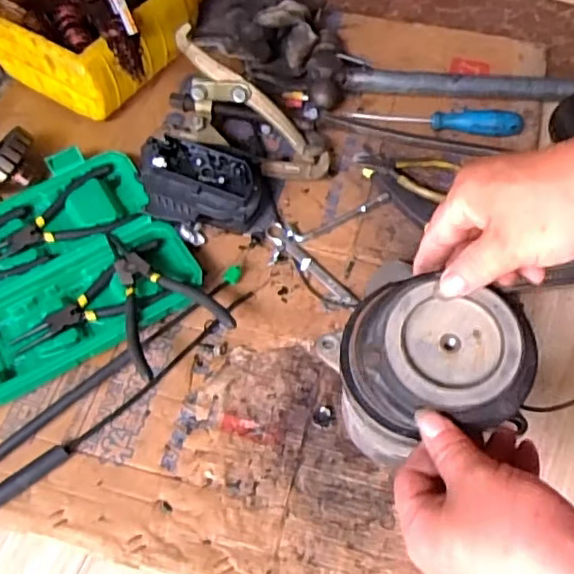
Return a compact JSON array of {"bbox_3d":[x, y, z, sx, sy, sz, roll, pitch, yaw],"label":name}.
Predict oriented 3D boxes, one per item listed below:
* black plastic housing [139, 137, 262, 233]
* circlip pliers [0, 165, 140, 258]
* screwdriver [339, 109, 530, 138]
[{"bbox_3d":[-0.086,-0.100,0.620,0.122,0.079,0.077,5,63,4],"label":"black plastic housing"},{"bbox_3d":[-0.243,-0.074,0.639,0.155,0.009,0.083,-20,63,-9],"label":"circlip pliers"},{"bbox_3d":[0.162,-0.193,0.693,0.203,0.025,0.020,8,63,6],"label":"screwdriver"}]

